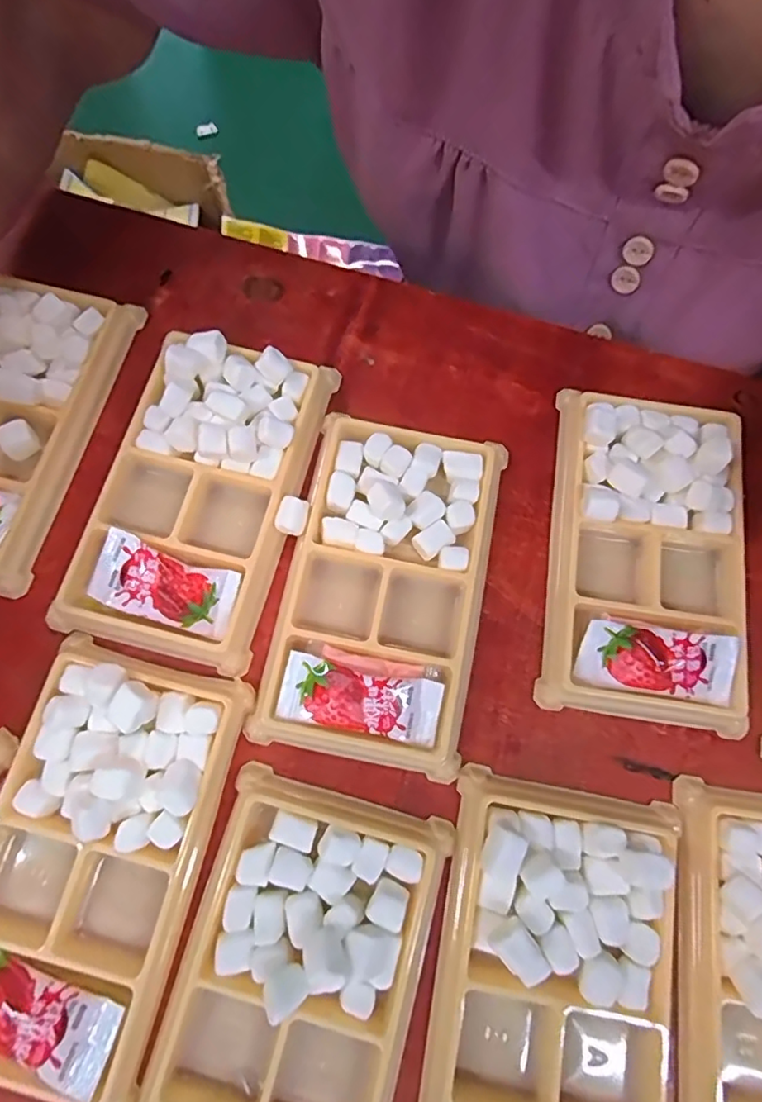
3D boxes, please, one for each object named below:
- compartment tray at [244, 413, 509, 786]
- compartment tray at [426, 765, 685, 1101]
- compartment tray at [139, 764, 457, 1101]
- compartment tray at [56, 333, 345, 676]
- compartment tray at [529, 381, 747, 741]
[{"bbox_3d":[0.001,0.011,0.221,0.074,0.015,0.133,12,73,1],"label":"compartment tray"},{"bbox_3d":[0.058,0.144,0.180,0.077,0.015,0.126,9,73,1],"label":"compartment tray"},{"bbox_3d":[-0.030,0.148,0.182,0.074,0.024,0.131,17,73,3],"label":"compartment tray"},{"bbox_3d":[-0.074,-0.026,0.227,0.074,0.018,0.132,15,73,2],"label":"compartment tray"},{"bbox_3d":[0.108,-0.003,0.226,0.073,0.021,0.132,9,73,0],"label":"compartment tray"}]

